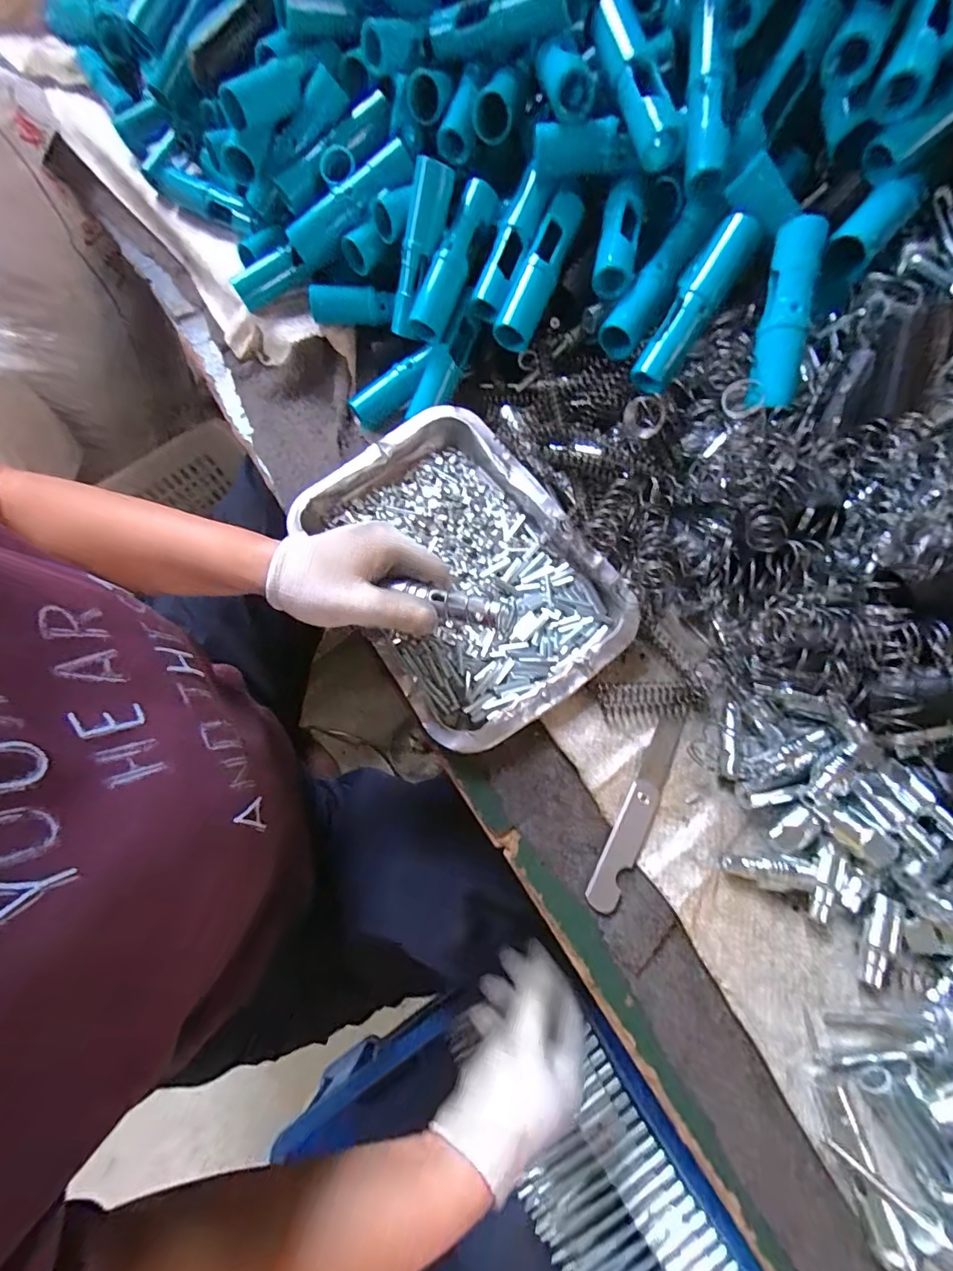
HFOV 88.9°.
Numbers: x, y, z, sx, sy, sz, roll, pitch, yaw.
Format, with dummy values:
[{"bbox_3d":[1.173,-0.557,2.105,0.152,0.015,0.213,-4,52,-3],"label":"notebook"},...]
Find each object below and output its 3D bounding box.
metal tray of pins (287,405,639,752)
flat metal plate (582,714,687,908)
[{"bbox_3d":[-0.013,-0.053,0.386,0.181,0.039,0.255,-37,73,-10],"label":"metal tray of pins"},{"bbox_3d":[0.114,0.121,0.339,0.024,0.004,0.139,26,73,11],"label":"flat metal plate"}]

